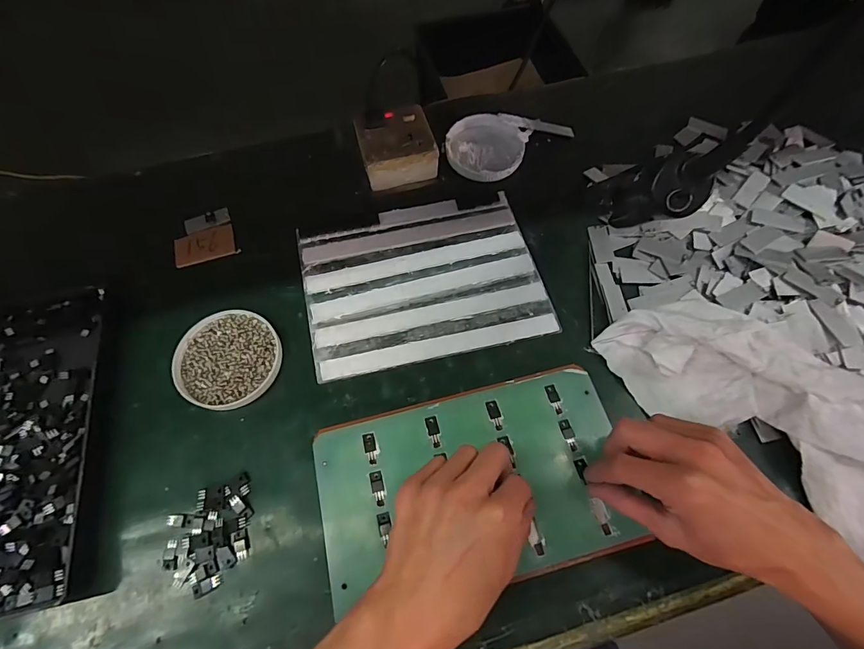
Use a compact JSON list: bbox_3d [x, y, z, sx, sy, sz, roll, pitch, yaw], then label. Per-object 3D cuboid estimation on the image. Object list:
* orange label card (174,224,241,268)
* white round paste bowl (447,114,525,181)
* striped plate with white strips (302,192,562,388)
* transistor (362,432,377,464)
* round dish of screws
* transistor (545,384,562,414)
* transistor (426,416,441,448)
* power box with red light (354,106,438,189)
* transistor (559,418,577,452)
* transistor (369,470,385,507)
[{"bbox_3d":[-0.261,-0.091,0.465,0.067,0.004,0.042,-18,69,-12],"label":"orange label card"},{"bbox_3d":[0.067,-0.224,0.515,0.096,0.021,0.093,0,65,1],"label":"white round paste bowl"},{"bbox_3d":[-0.011,-0.050,0.435,0.244,0.008,0.183,-12,65,-4],"label":"striped plate with white strips"},{"bbox_3d":[-0.052,0.105,0.342,0.010,0.004,0.027,-14,65,-5],"label":"transistor"},{"bbox_3d":[-0.200,0.032,0.395,0.095,0.011,0.100,0,65,1],"label":"round dish of screws"},{"bbox_3d":[0.109,0.066,0.357,0.010,0.004,0.026,-13,65,-5],"label":"transistor"},{"bbox_3d":[0.002,0.092,0.346,0.011,0.004,0.026,-12,65,-4],"label":"transistor"},{"bbox_3d":[-0.044,-0.221,0.496,0.087,0.038,0.082,-15,66,-6],"label":"power box with red light"},{"bbox_3d":[0.117,0.094,0.344,0.010,0.004,0.026,-8,65,-3],"label":"transistor"},{"bbox_3d":[-0.044,0.133,0.327,0.011,0.004,0.026,-13,65,-5],"label":"transistor"}]

